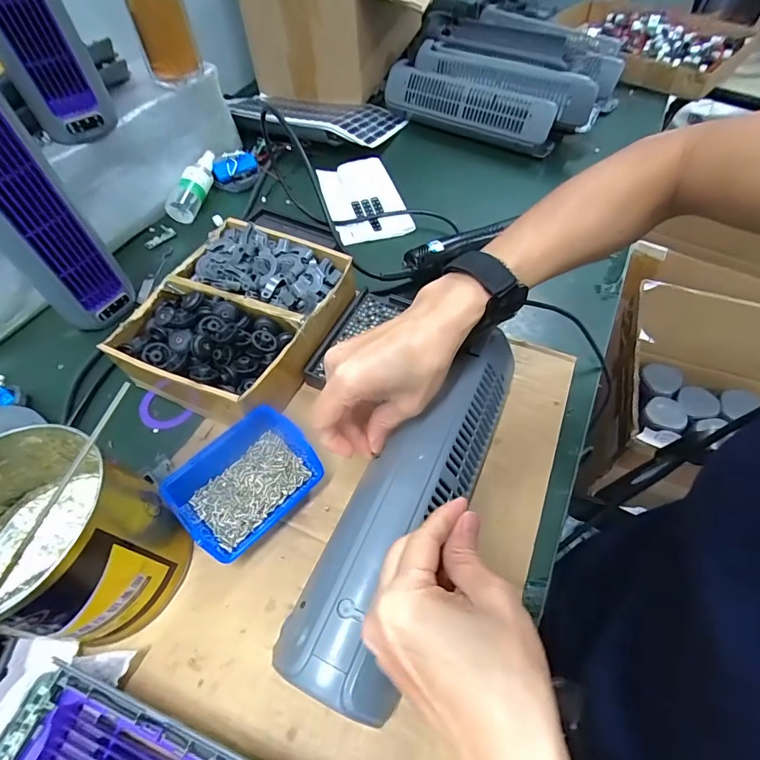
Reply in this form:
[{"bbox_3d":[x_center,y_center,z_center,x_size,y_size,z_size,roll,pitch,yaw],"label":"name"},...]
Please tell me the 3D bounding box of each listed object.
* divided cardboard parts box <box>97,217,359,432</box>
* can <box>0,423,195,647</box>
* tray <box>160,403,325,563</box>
[{"bbox_3d":[-0.144,-0.066,0.443,0.186,0.070,0.215,19,58,15],"label":"divided cardboard parts box"},{"bbox_3d":[-0.222,0.115,0.296,0.130,0.106,0.119,-1,55,1],"label":"can"},{"bbox_3d":[-0.112,0.086,0.358,0.114,0.043,0.086,-39,62,-23],"label":"tray"}]

